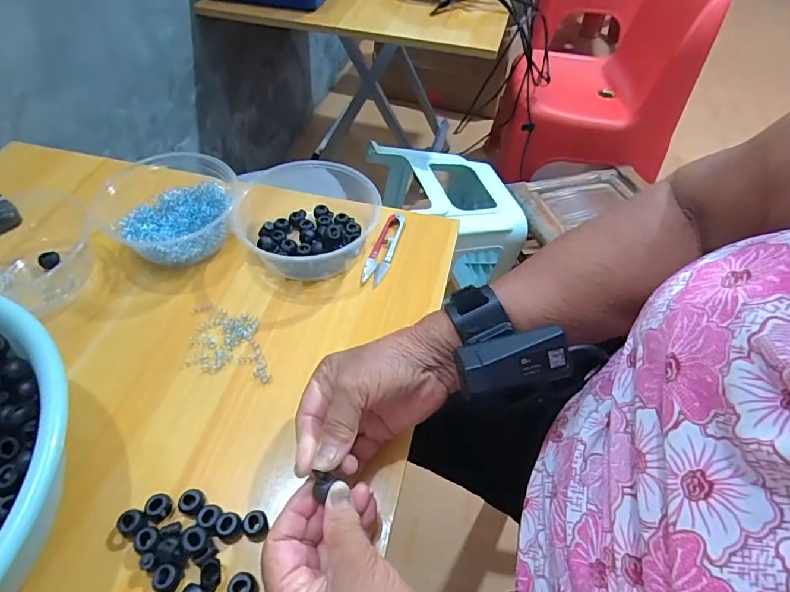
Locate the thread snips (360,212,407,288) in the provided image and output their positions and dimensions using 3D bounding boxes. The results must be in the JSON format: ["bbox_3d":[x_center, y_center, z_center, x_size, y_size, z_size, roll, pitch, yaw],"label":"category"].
[{"bbox_3d":[-0.012,-0.053,0.495,0.024,0.009,0.099,12,53,8],"label":"thread snips"}]

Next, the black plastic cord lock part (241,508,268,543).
[{"bbox_3d":[-0.097,0.161,0.325,0.017,0.009,0.020,-22,56,-17],"label":"black plastic cord lock part"}]

